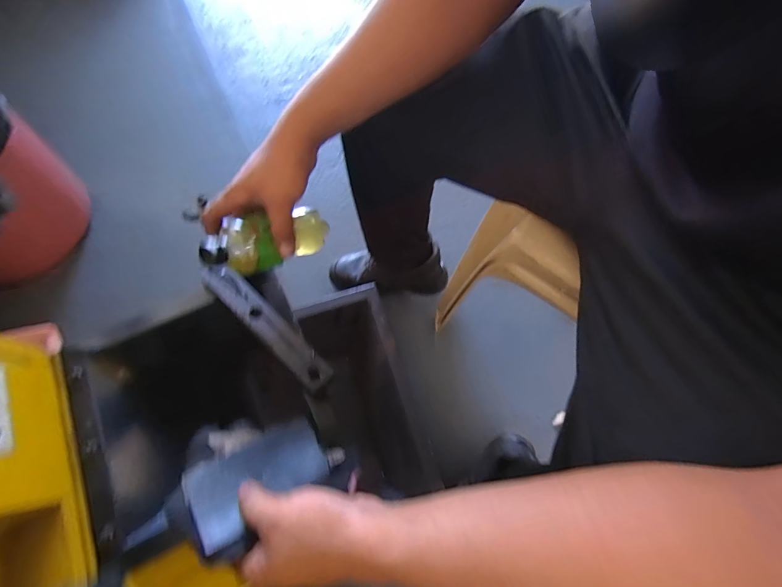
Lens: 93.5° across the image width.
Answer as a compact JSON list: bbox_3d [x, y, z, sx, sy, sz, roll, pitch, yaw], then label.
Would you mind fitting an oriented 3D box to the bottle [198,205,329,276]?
[{"bbox_3d":[-0.138,-0.064,0.425,0.062,0.049,0.156,43,34,16],"label":"bottle"}]

